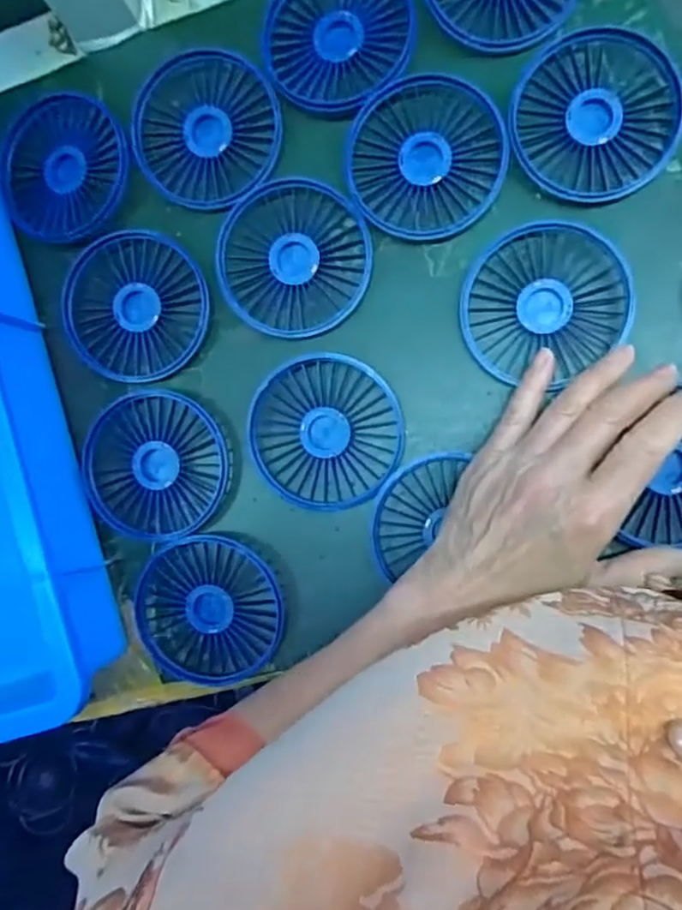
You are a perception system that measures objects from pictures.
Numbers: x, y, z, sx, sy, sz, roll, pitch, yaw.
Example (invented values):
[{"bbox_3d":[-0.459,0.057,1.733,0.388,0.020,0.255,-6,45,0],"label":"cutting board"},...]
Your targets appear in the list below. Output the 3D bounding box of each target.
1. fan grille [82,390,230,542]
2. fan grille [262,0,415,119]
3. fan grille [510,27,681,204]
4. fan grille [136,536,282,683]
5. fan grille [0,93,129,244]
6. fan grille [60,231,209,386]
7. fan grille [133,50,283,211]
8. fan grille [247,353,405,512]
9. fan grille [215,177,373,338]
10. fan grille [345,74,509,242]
[{"bbox_3d":[-0.110,0.006,0.392,0.085,0.013,0.085,0,88,10],"label":"fan grille"},{"bbox_3d":[-0.003,-0.242,0.376,0.083,0.009,0.089,-28,84,8],"label":"fan grille"},{"bbox_3d":[0.137,-0.184,0.352,0.085,0.013,0.089,0,88,10],"label":"fan grille"},{"bbox_3d":[-0.076,0.092,0.388,0.085,0.016,0.086,0,88,10],"label":"fan grille"},{"bbox_3d":[-0.172,-0.179,0.402,0.086,0.014,0.082,0,88,10],"label":"fan grille"},{"bbox_3d":[-0.124,-0.089,0.393,0.087,0.012,0.085,0,88,10],"label":"fan grille"},{"bbox_3d":[-0.079,-0.195,0.386,0.086,0.011,0.086,0,88,10],"label":"fan grille"},{"bbox_3d":[-0.008,-0.012,0.375,0.085,0.015,0.086,4,89,10],"label":"fan grille"},{"bbox_3d":[-0.028,-0.115,0.375,0.084,0.011,0.088,0,88,10],"label":"fan grille"},{"bbox_3d":[0.047,-0.167,0.363,0.084,0.012,0.084,0,88,10],"label":"fan grille"}]

